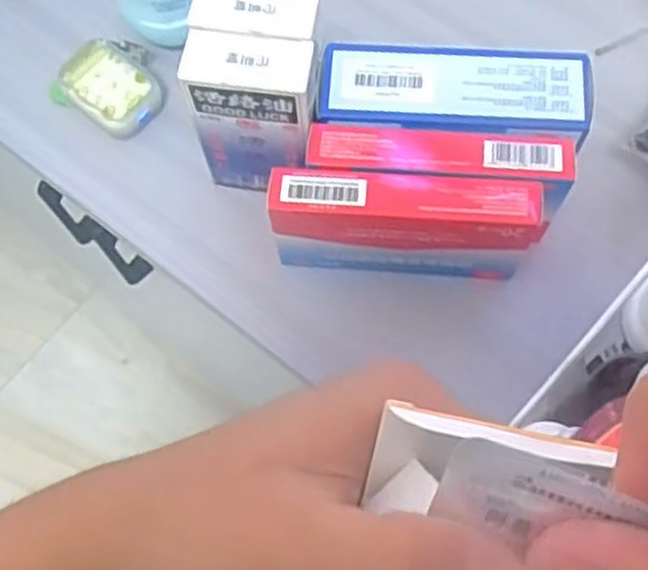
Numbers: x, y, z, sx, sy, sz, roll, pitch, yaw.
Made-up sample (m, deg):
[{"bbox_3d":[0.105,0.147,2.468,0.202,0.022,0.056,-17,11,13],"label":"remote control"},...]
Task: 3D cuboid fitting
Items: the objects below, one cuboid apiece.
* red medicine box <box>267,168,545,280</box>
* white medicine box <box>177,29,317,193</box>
[{"bbox_3d":[0.043,-0.029,0.440,0.139,0.090,0.029,4,71,3],"label":"red medicine box"},{"bbox_3d":[-0.037,-0.090,0.447,0.064,0.123,0.034,8,71,5],"label":"white medicine box"}]

